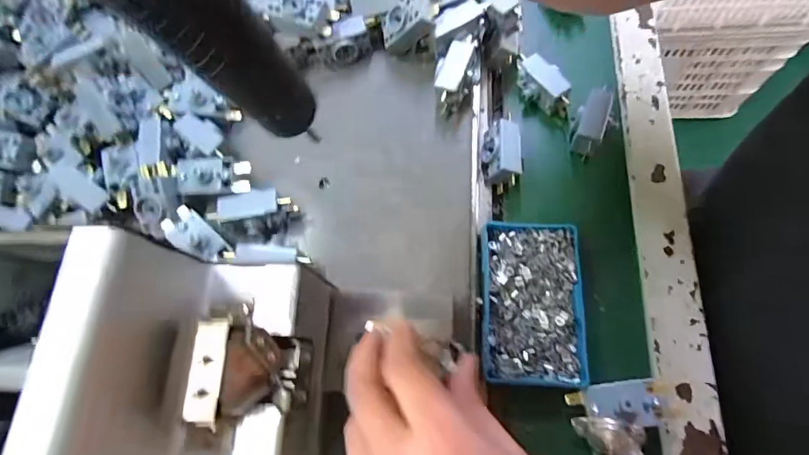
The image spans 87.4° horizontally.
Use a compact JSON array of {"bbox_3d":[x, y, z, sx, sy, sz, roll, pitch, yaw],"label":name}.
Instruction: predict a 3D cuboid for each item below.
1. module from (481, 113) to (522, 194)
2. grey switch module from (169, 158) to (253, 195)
[{"bbox_3d":[0.080,-0.061,0.354,0.029,0.026,0.054,-1,70,6],"label":"module"},{"bbox_3d":[-0.152,-0.040,0.334,0.056,0.015,0.027,-9,69,3],"label":"grey switch module"}]

